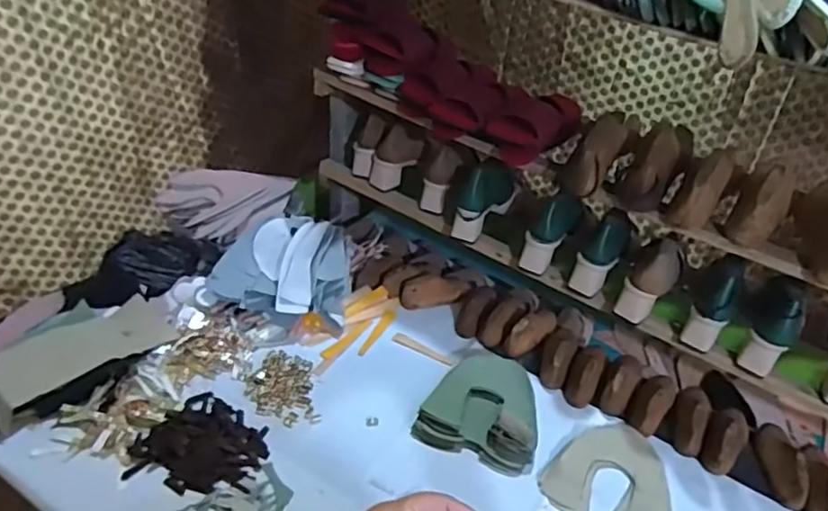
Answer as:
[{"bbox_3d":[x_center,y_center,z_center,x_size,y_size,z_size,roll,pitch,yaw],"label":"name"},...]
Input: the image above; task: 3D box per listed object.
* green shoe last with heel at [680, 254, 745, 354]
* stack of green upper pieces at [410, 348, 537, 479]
[{"bbox_3d":[0.461,0.073,0.945,0.060,0.152,0.088,23,10,21],"label":"green shoe last with heel"},{"bbox_3d":[0.110,0.221,0.933,0.173,0.045,0.190,17,39,14],"label":"stack of green upper pieces"}]

